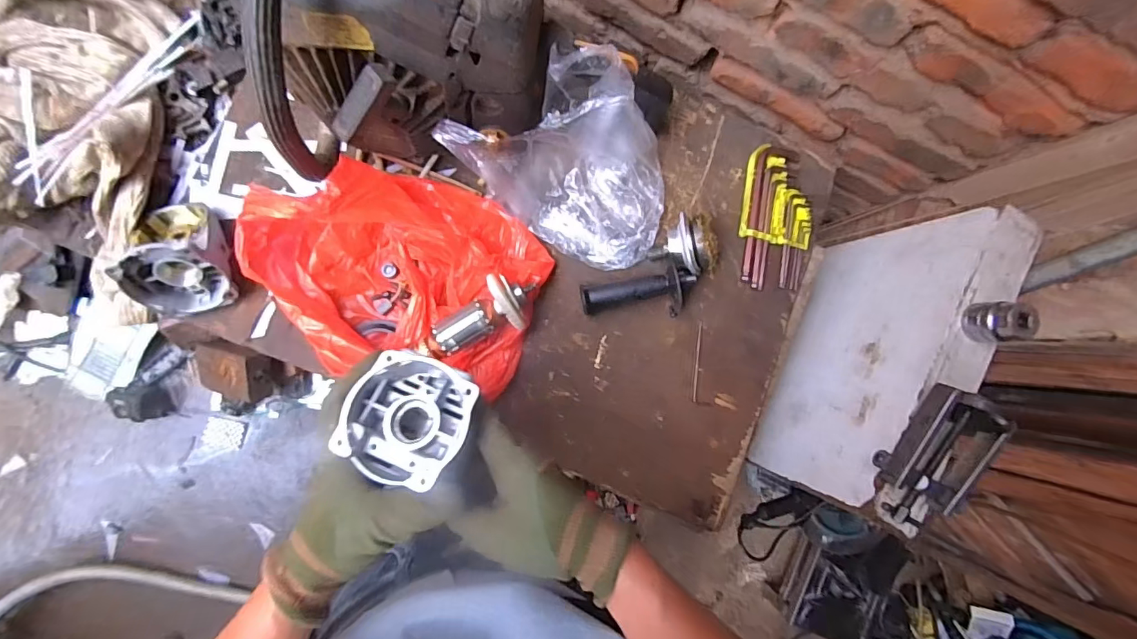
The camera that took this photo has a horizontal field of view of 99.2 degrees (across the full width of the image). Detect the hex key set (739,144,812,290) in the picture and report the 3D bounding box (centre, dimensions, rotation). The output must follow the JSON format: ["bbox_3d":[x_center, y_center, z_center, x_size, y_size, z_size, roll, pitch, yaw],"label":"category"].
[{"bbox_3d":[0.254,-0.125,0.589,0.087,0.012,0.171,6,87,-8],"label":"hex key set"}]

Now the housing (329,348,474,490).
[{"bbox_3d":[-0.110,0.073,0.349,0.090,0.045,0.089,29,74,17],"label":"housing"}]

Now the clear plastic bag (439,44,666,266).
[{"bbox_3d":[0.013,-0.170,0.497,0.240,0.127,0.159,36,83,-5],"label":"clear plastic bag"}]

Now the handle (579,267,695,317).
[{"bbox_3d":[0.078,-0.030,0.538,0.126,0.058,0.051,-3,88,-8],"label":"handle"}]

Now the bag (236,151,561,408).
[{"bbox_3d":[-0.170,-0.046,0.492,0.295,0.074,0.212,8,86,-8],"label":"bag"}]

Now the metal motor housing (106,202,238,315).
[{"bbox_3d":[-0.386,-0.064,0.480,0.086,0.074,0.110,-4,88,-8],"label":"metal motor housing"}]

